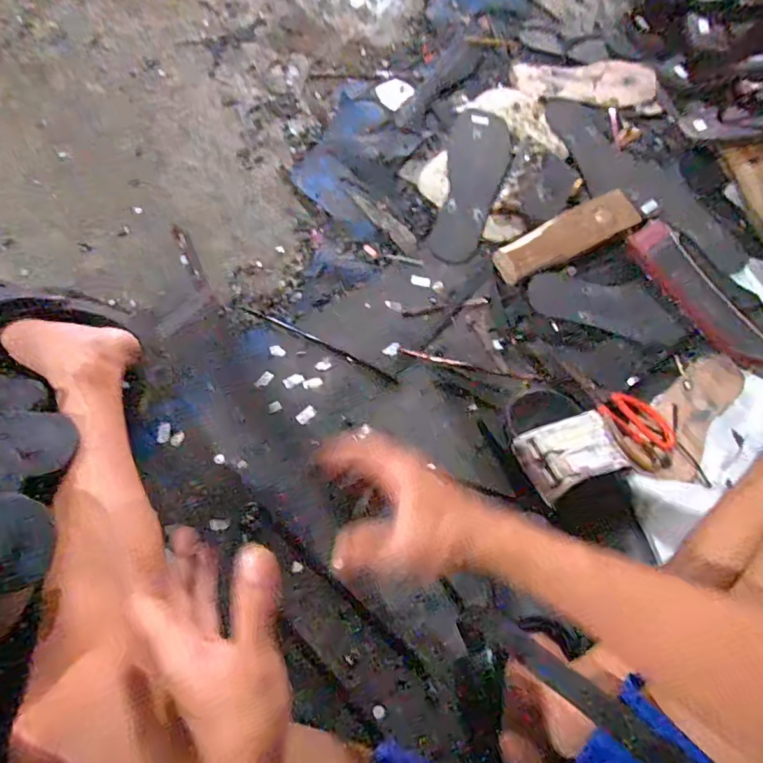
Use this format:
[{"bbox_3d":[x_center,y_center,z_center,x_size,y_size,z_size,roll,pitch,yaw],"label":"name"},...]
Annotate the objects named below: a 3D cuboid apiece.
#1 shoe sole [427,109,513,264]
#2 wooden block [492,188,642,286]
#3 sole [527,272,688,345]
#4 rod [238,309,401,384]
[{"bbox_3d":[0.131,-0.293,0.726,0.088,0.019,0.257,13,73,3],"label":"shoe sole"},{"bbox_3d":[0.265,-0.204,0.694,0.222,0.035,0.073,-28,77,-9],"label":"wooden block"},{"bbox_3d":[0.310,-0.108,0.675,0.212,0.019,0.082,18,73,5],"label":"sole"},{"bbox_3d":[-0.084,-0.052,0.658,0.232,0.004,0.009,27,74,7],"label":"rod"}]

